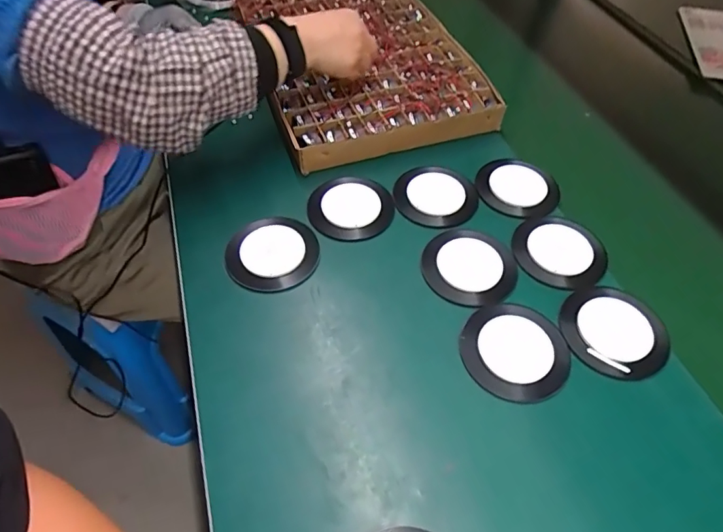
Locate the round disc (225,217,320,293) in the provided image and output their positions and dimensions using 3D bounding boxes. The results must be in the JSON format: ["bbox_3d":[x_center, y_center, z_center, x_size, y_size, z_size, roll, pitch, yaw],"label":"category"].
[{"bbox_3d":[-0.097,-0.015,0.521,0.095,0.012,0.091,1,52,0],"label":"round disc"}]

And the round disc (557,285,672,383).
[{"bbox_3d":[0.244,0.060,0.462,0.089,0.014,0.096,1,52,-1],"label":"round disc"}]

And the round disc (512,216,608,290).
[{"bbox_3d":[0.216,-0.019,0.525,0.087,0.015,0.094,1,52,-1],"label":"round disc"}]

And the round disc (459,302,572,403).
[{"bbox_3d":[0.146,0.076,0.454,0.097,0.007,0.099,1,52,-1],"label":"round disc"}]

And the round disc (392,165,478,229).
[{"bbox_3d":[0.090,-0.087,0.576,0.091,0.010,0.096,1,52,-1],"label":"round disc"}]

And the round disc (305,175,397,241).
[{"bbox_3d":[-0.011,-0.071,0.563,0.095,0.010,0.096,1,52,-1],"label":"round disc"}]

